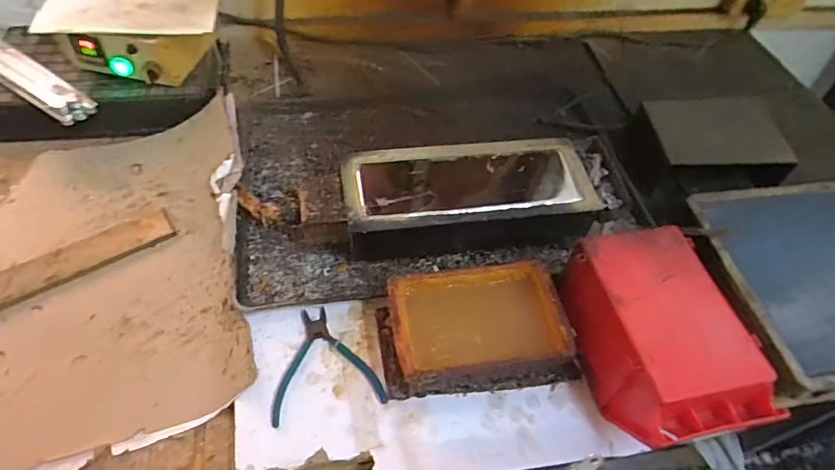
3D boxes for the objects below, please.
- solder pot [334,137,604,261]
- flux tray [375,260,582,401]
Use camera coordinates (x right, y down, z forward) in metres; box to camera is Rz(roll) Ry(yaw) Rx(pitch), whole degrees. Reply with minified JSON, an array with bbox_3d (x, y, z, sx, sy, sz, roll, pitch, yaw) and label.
[{"bbox_3d":[0.075,-0.052,0.744,0.346,0.087,0.143,-6,54,-11],"label":"solder pot"},{"bbox_3d":[0.068,0.112,0.636,0.221,0.064,0.134,-7,54,-11],"label":"flux tray"}]

